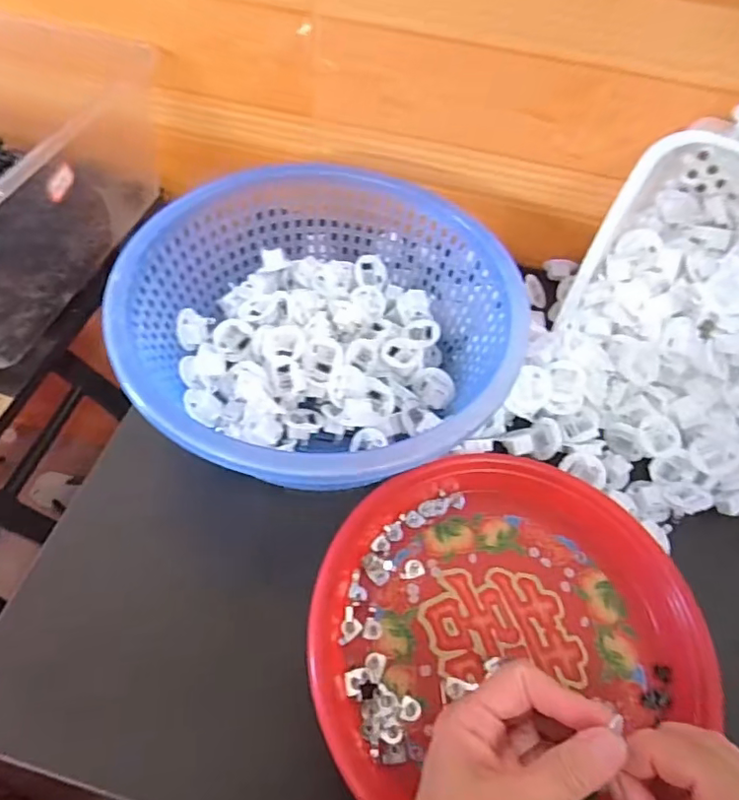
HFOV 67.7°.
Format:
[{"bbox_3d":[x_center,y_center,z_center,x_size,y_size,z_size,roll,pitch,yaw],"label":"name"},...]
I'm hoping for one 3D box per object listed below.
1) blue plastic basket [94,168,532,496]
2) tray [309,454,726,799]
[{"bbox_3d":[-0.033,-0.053,0.413,0.272,0.090,0.266,-2,57,-6],"label":"blue plastic basket"},{"bbox_3d":[0.085,0.146,0.344,0.233,0.032,0.233,2,56,-3],"label":"tray"}]

